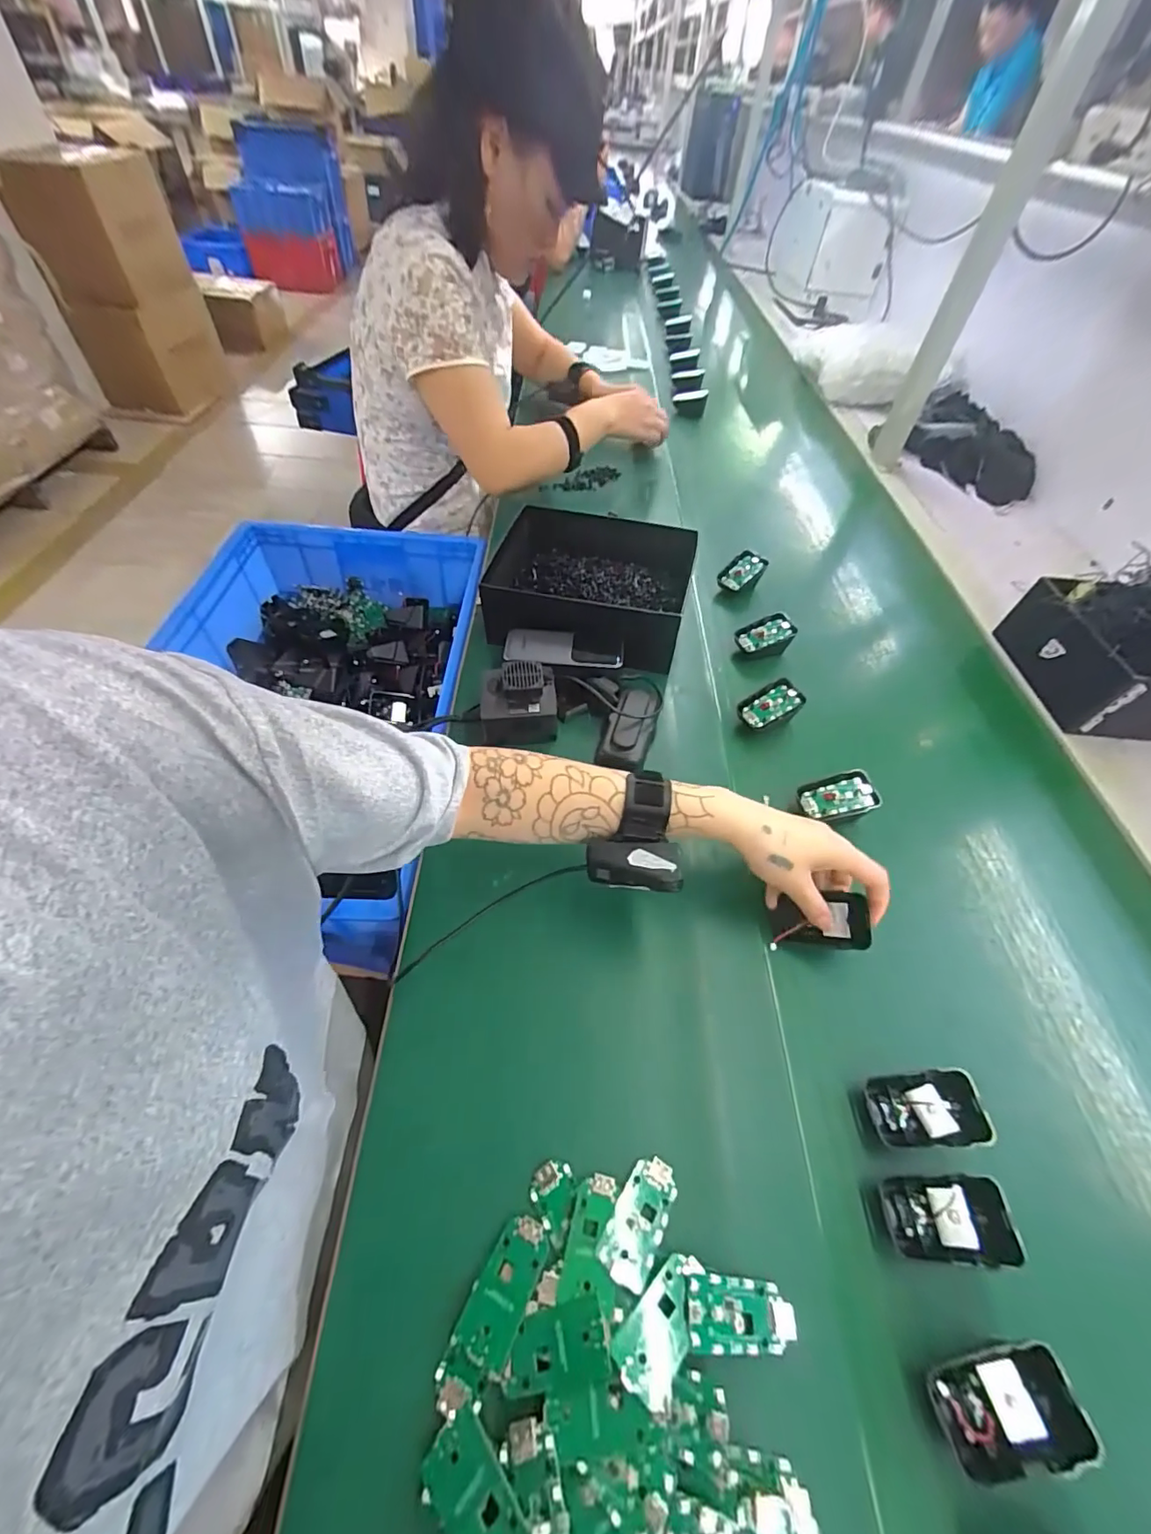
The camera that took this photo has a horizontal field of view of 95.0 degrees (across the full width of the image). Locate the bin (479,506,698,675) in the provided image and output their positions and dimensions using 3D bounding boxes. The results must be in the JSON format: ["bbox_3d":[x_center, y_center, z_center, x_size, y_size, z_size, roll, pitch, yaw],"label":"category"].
[{"bbox_3d":[0.021,-0.228,0.649,0.221,0.069,0.182,11,52,7],"label":"bin"}]

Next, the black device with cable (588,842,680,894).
[{"bbox_3d":[0.043,0.073,0.390,0.068,0.021,0.033,1,51,12],"label":"black device with cable"}]

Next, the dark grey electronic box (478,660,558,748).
[{"bbox_3d":[-0.058,-0.068,0.543,0.077,0.043,0.082,-4,52,-5],"label":"dark grey electronic box"}]

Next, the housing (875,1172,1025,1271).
[{"bbox_3d":[0.230,0.279,0.328,0.069,0.025,0.040,-14,57,20],"label":"housing"}]

